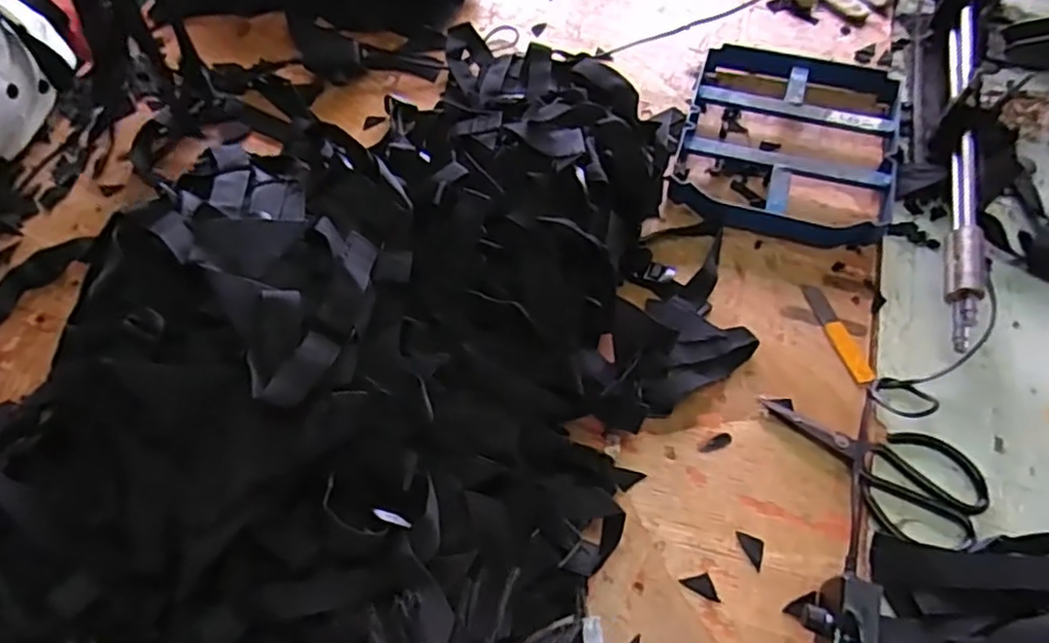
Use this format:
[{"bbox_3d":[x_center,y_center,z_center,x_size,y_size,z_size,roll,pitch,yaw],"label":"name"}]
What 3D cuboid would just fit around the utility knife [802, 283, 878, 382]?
[{"bbox_3d":[0.288,0.009,0.621,0.020,0.005,0.108,-16,59,-7],"label":"utility knife"}]

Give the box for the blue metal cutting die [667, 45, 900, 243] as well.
[{"bbox_3d":[0.287,-0.195,0.727,0.229,0.035,0.251,13,60,10],"label":"blue metal cutting die"}]

